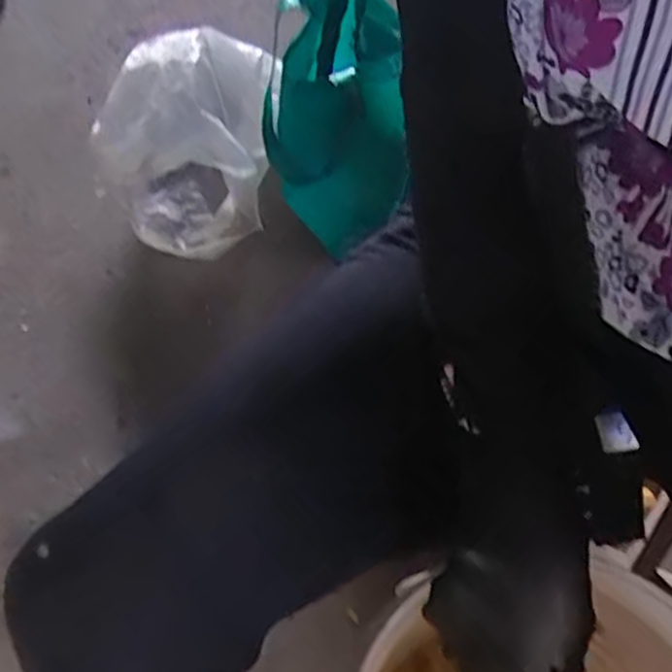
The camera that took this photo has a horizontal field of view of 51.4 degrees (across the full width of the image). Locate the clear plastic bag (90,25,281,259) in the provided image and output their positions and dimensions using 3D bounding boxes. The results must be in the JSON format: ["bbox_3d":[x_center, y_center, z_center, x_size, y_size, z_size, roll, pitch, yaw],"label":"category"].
[{"bbox_3d":[-0.190,-0.238,0.880,0.193,0.181,0.231,0,62,4],"label":"clear plastic bag"}]

